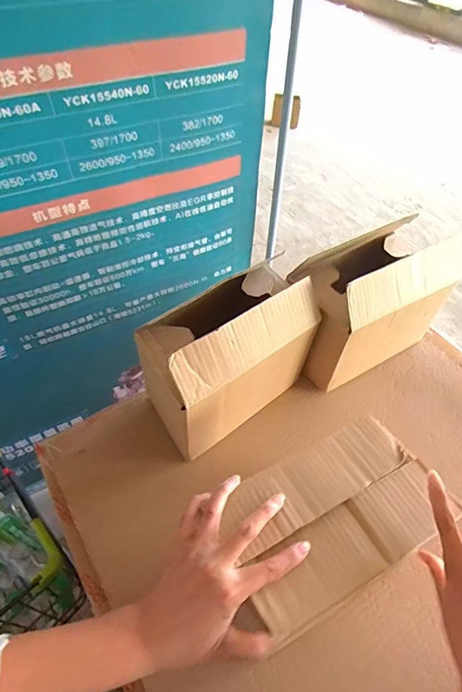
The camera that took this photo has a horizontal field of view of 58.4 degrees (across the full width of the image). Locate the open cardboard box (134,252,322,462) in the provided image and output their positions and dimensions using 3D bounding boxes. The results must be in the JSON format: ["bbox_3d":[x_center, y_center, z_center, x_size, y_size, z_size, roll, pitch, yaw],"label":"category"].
[{"bbox_3d":[-0.009,0.009,0.580,0.232,0.205,0.135,-32,60,-25],"label":"open cardboard box"}]

